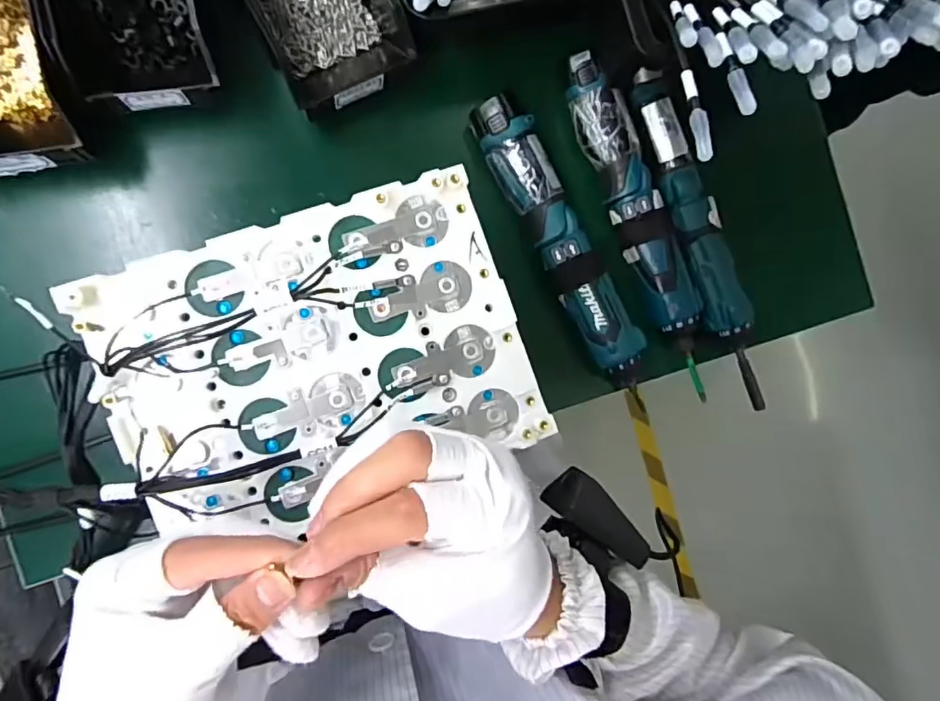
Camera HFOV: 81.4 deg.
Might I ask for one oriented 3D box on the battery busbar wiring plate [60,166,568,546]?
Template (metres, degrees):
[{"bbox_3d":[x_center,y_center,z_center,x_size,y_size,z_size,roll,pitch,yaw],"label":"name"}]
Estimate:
[{"bbox_3d":[-0.083,0.005,0.316,0.230,0.020,0.166,-20,92,-9],"label":"battery busbar wiring plate"}]

